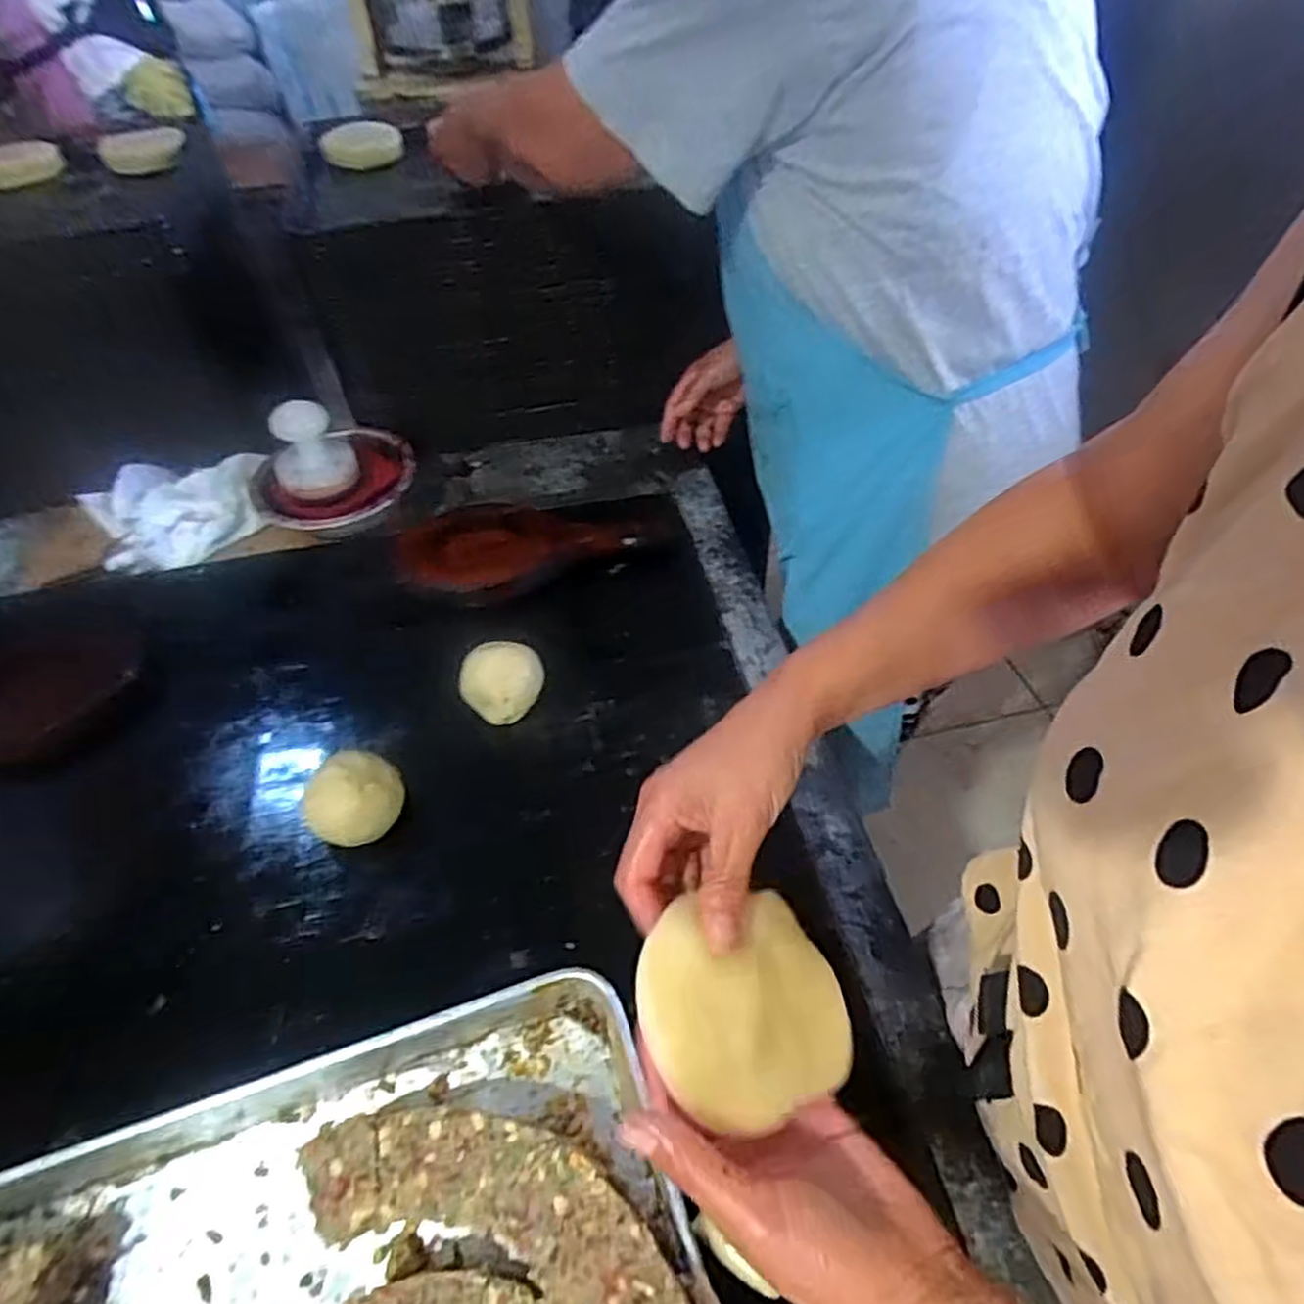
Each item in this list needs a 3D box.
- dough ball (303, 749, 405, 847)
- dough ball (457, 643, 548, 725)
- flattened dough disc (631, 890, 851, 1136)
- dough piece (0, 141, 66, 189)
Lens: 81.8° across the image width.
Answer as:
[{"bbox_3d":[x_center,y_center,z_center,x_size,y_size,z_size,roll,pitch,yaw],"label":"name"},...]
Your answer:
[{"bbox_3d":[-0.238,0.120,0.609,0.075,0.064,0.061,-37,58,-27],"label":"dough ball"},{"bbox_3d":[-0.137,0.025,0.688,0.068,0.062,0.057,29,56,23],"label":"dough ball"},{"bbox_3d":[0.044,0.159,0.347,0.096,0.013,0.091,-6,64,-28],"label":"flattened dough disc"},{"bbox_3d":[-0.770,-0.591,0.913,0.099,0.026,0.090,-31,53,-23],"label":"dough piece"}]

